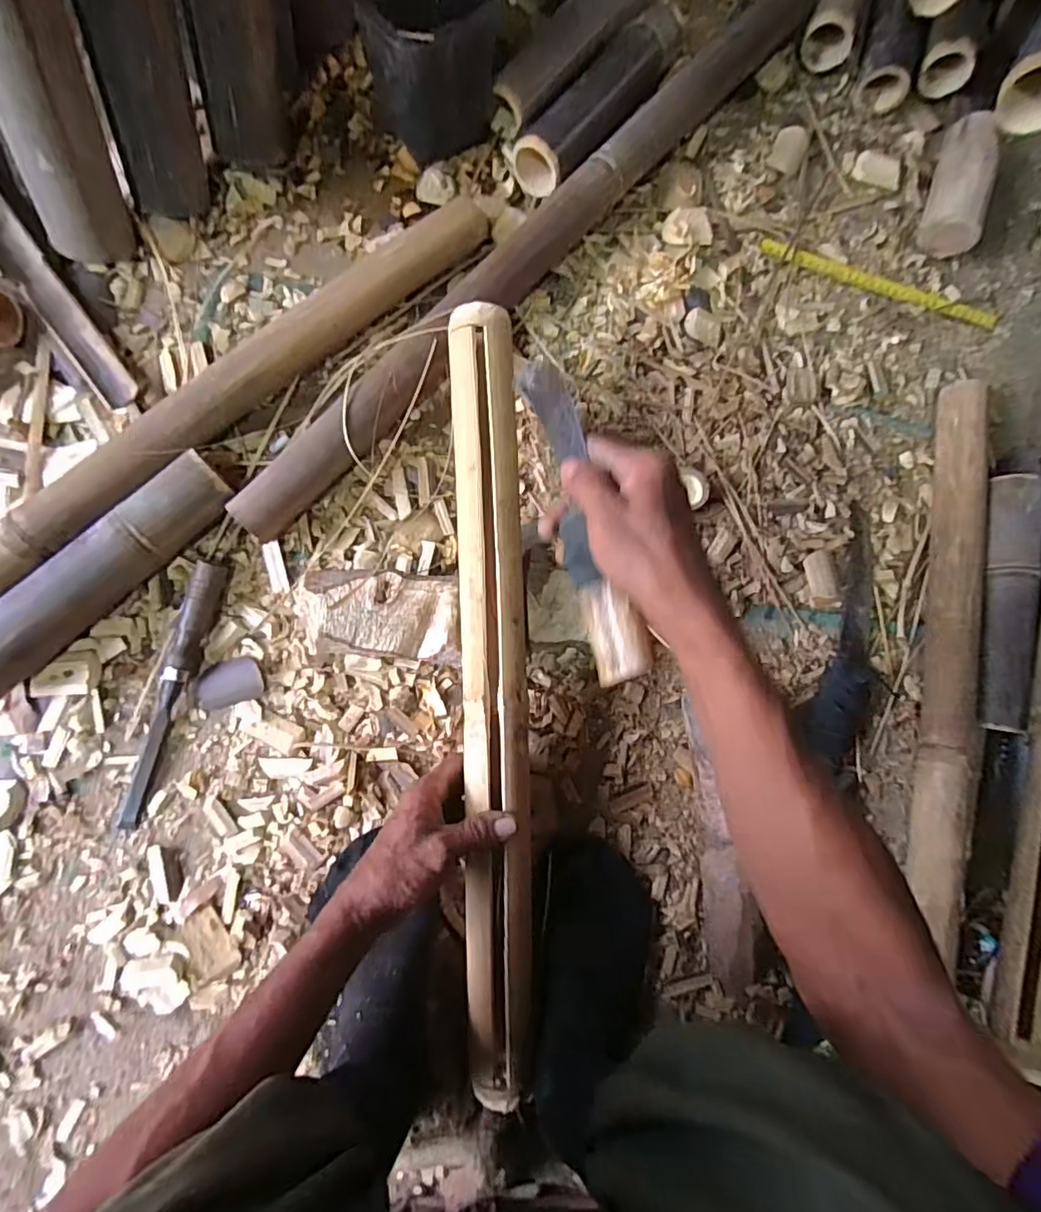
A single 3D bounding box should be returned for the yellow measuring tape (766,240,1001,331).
[{"bbox_3d":[0.426,-0.380,0.665,0.300,0.008,0.021,15,81,-4],"label":"yellow measuring tape"}]

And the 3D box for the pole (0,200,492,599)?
[{"bbox_3d":[-0.285,-0.175,0.523,0.661,0.059,0.063,-41,89,-10],"label":"pole"}]

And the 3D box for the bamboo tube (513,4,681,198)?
[{"bbox_3d":[0.092,-0.544,0.609,0.062,0.061,0.258,38,80,-1],"label":"bamboo tube"}]

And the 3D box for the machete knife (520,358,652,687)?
[{"bbox_3d":[0.042,-0.064,0.379,0.033,0.035,0.232,-10,79,-8],"label":"machete knife"}]

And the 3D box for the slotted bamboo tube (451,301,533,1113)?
[{"bbox_3d":[-0.024,0.072,0.472,0.057,0.039,0.642,-1,88,-7],"label":"slotted bamboo tube"}]

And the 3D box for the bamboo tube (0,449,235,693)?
[{"bbox_3d":[-0.370,-0.027,0.495,0.264,0.063,0.054,-44,89,-10],"label":"bamboo tube"}]

